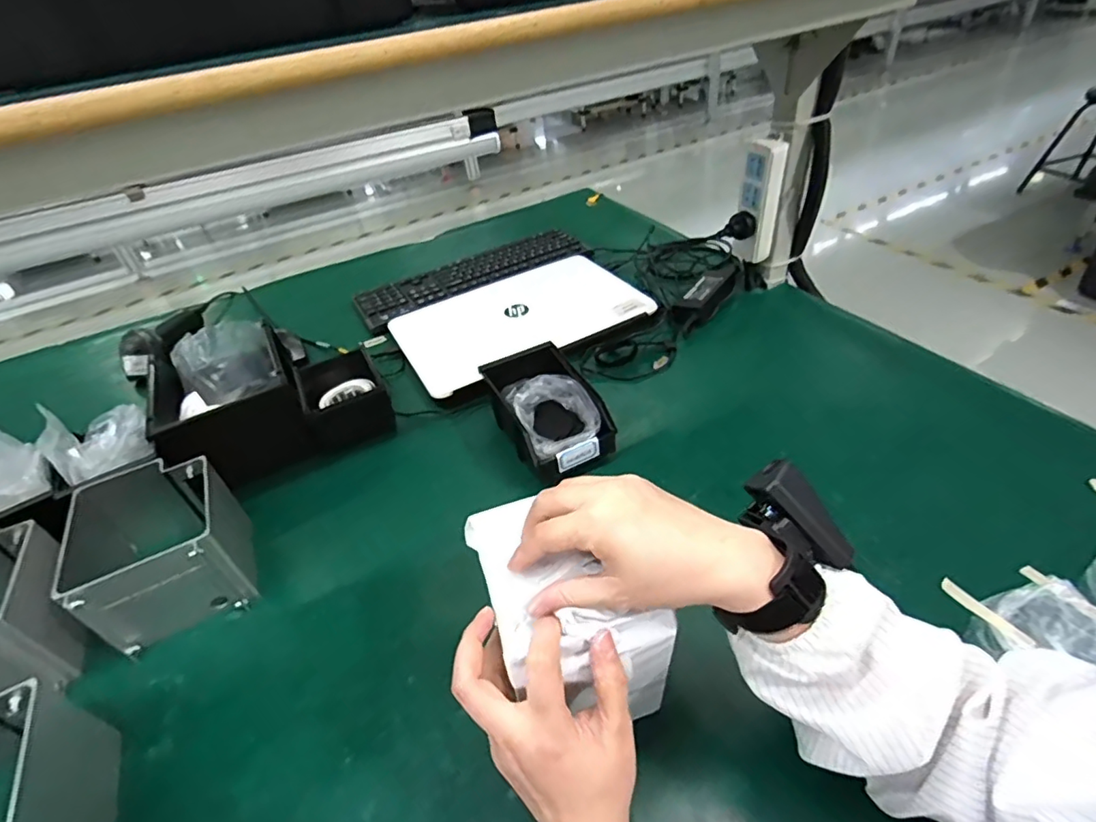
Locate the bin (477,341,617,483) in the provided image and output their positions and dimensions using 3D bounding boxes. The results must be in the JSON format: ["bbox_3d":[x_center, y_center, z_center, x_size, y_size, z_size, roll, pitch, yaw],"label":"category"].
[{"bbox_3d":[-0.003,-0.001,0.671,0.106,0.066,0.176,-22,43,-17],"label":"bin"}]

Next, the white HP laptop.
[{"bbox_3d":[-0.044,-0.153,0.879,0.373,0.020,0.255,-24,43,-18],"label":"white HP laptop"}]

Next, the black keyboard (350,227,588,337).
[{"bbox_3d":[-0.137,-0.260,1.026,0.430,0.019,0.136,-24,43,-18],"label":"black keyboard"}]

